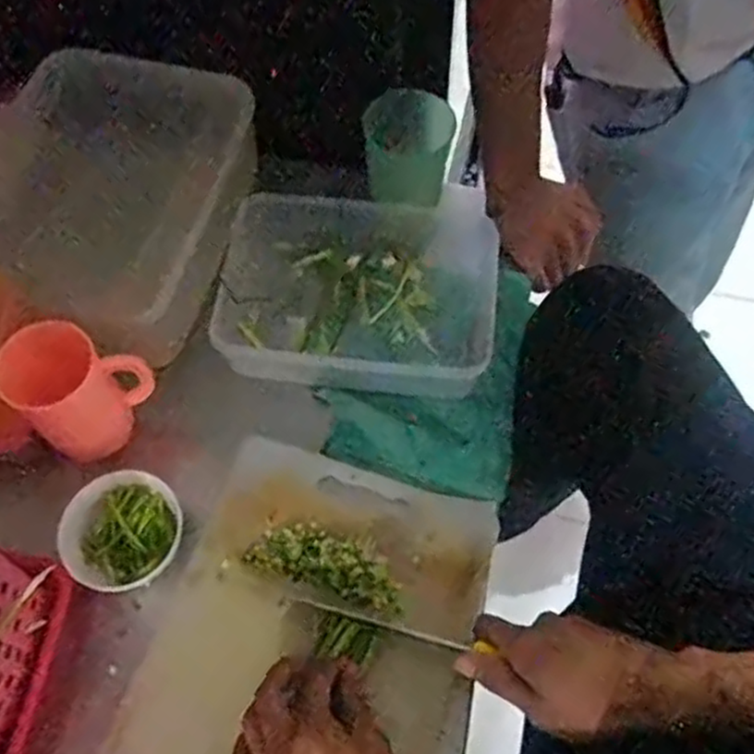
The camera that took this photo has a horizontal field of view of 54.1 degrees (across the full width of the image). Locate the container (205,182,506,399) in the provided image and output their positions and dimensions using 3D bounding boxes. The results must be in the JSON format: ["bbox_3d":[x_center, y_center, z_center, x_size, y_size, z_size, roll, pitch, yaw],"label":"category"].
[{"bbox_3d":[-0.018,-0.081,0.684,0.248,0.057,0.178,2,61,2],"label":"container"}]

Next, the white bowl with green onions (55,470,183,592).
[{"bbox_3d":[-0.200,0.122,0.584,0.077,0.047,0.090,28,65,15],"label":"white bowl with green onions"}]

